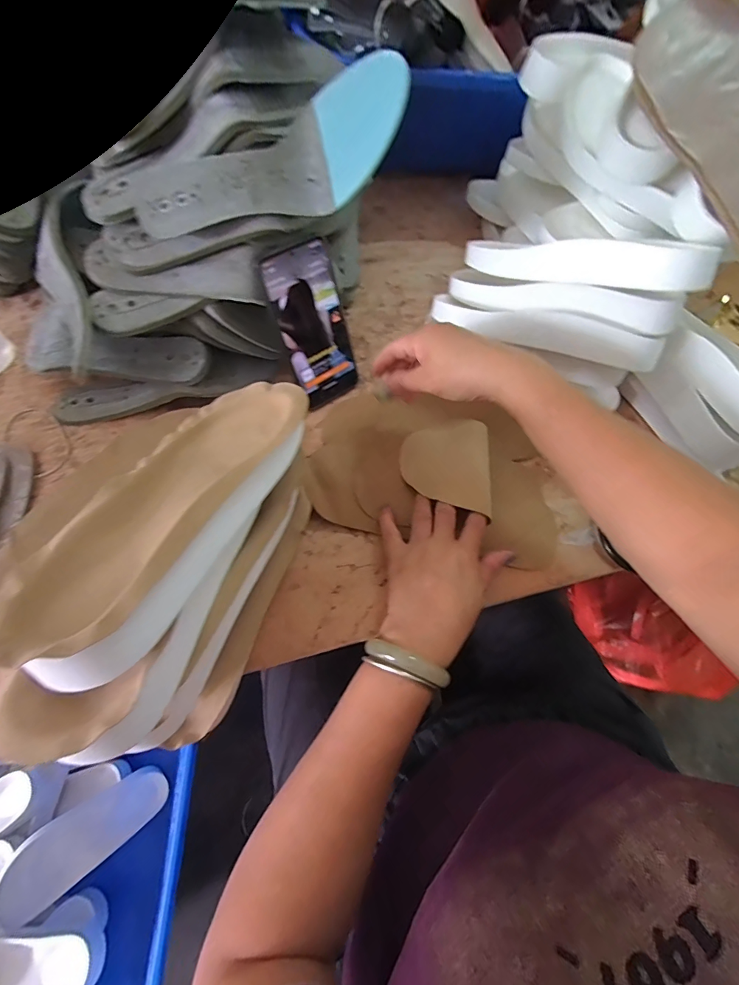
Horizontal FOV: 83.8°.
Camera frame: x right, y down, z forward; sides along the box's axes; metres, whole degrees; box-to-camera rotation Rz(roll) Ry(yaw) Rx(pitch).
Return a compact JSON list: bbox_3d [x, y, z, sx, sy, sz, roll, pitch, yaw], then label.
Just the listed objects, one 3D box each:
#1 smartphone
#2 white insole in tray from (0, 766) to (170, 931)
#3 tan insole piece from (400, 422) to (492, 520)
[{"bbox_3d":[-0.056,-0.169,0.432,0.075,0.157,0.010,-39,49,-19],"label":"smartphone"},{"bbox_3d":[-0.444,0.544,0.652,0.228,0.024,0.095,-20,87,-43],"label":"white insole in tray"},{"bbox_3d":[0.077,-0.028,0.428,0.089,0.011,0.098,0,69,11],"label":"tan insole piece"}]

